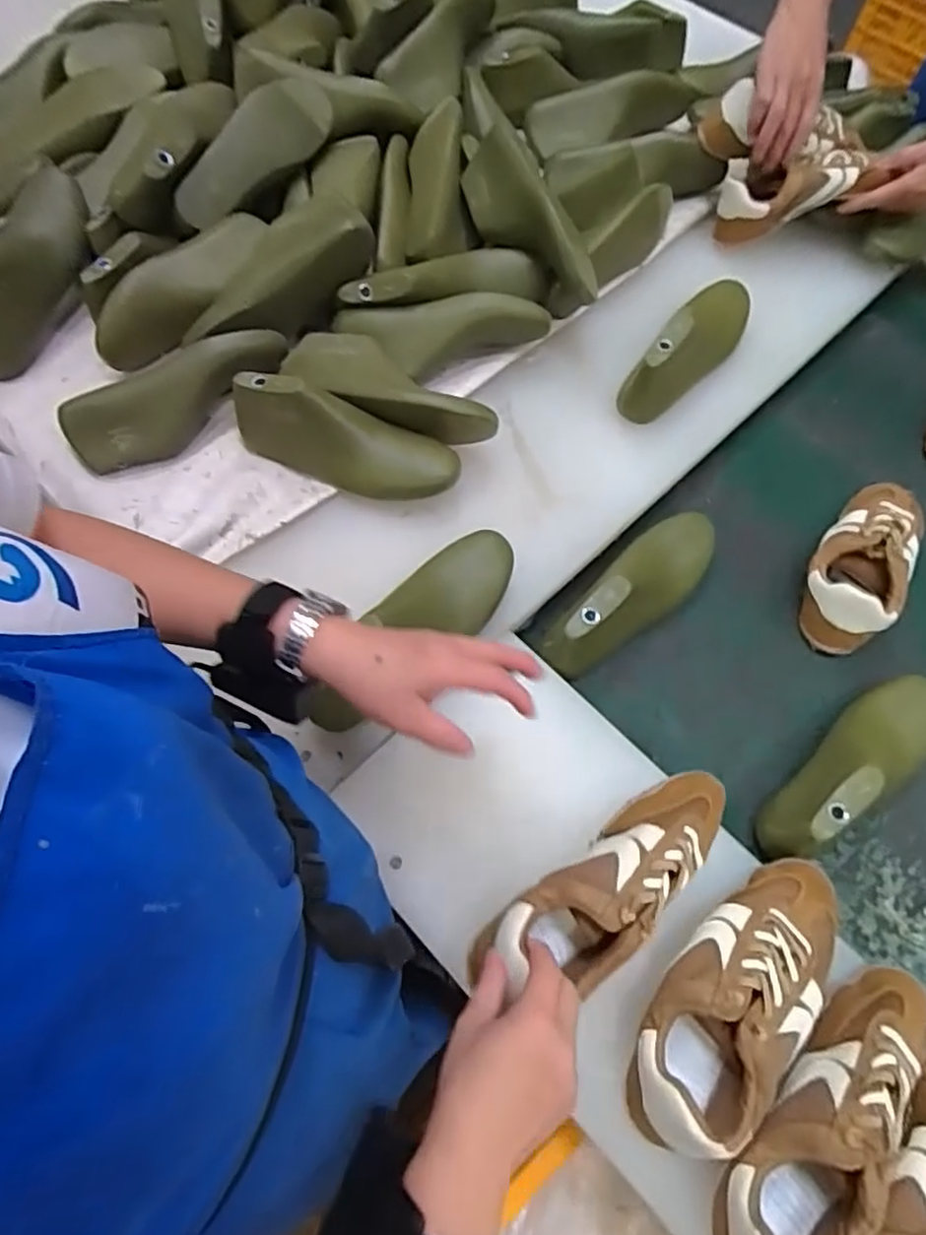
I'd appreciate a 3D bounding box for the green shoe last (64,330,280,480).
[{"bbox_3d":[-0.290,-0.226,0.687,0.237,0.064,0.065,-29,70,-13],"label":"green shoe last"}]

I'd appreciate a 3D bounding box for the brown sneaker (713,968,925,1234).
[{"bbox_3d":[0.259,0.339,0.443,0.234,0.072,0.075,-40,73,-17],"label":"brown sneaker"}]

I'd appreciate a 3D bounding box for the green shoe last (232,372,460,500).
[{"bbox_3d":[-0.117,-0.180,0.658,0.233,0.076,0.076,19,67,7],"label":"green shoe last"}]

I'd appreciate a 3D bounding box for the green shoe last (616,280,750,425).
[{"bbox_3d":[0.263,-0.319,0.748,0.076,0.091,0.237,33,69,13],"label":"green shoe last"}]

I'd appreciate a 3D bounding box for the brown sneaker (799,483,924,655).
[{"bbox_3d":[0.434,-0.066,0.707,0.093,0.067,0.228,33,69,12],"label":"brown sneaker"}]

